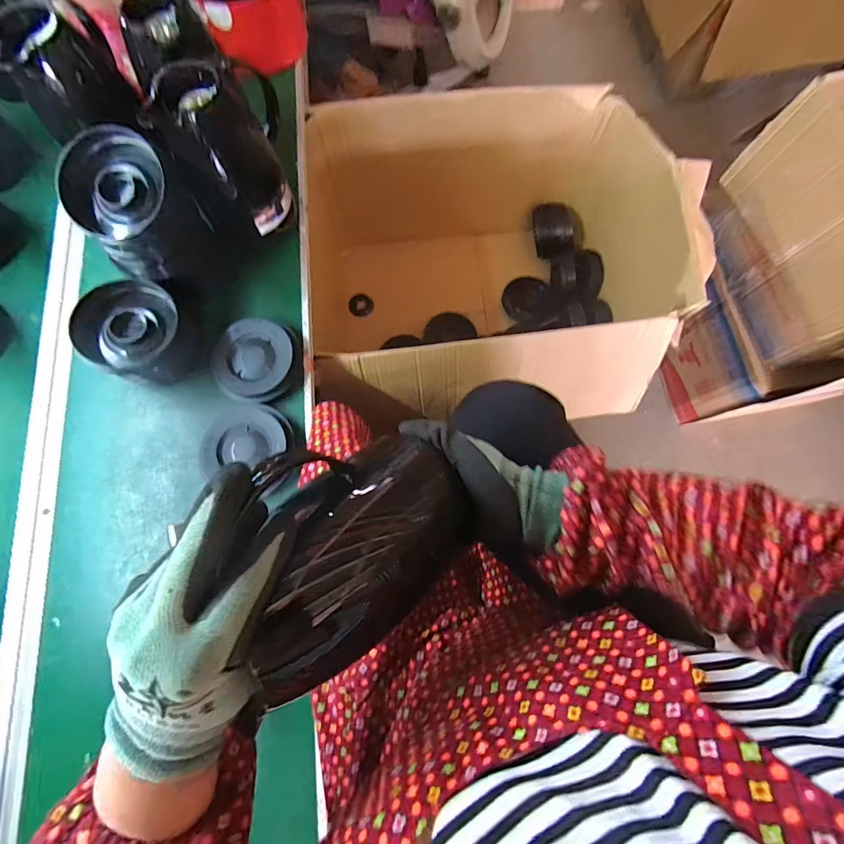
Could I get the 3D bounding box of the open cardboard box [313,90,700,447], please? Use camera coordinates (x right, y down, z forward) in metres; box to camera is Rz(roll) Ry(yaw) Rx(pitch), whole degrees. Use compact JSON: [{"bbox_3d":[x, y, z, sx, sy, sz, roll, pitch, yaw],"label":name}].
[{"bbox_3d":[0.118,-0.305,0.873,0.703,0.392,0.627,-7,77,-1],"label":"open cardboard box"}]

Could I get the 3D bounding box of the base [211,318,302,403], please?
[{"bbox_3d":[-0.227,-0.083,0.563,0.111,0.024,0.110,0,76,0],"label":"base"}]

